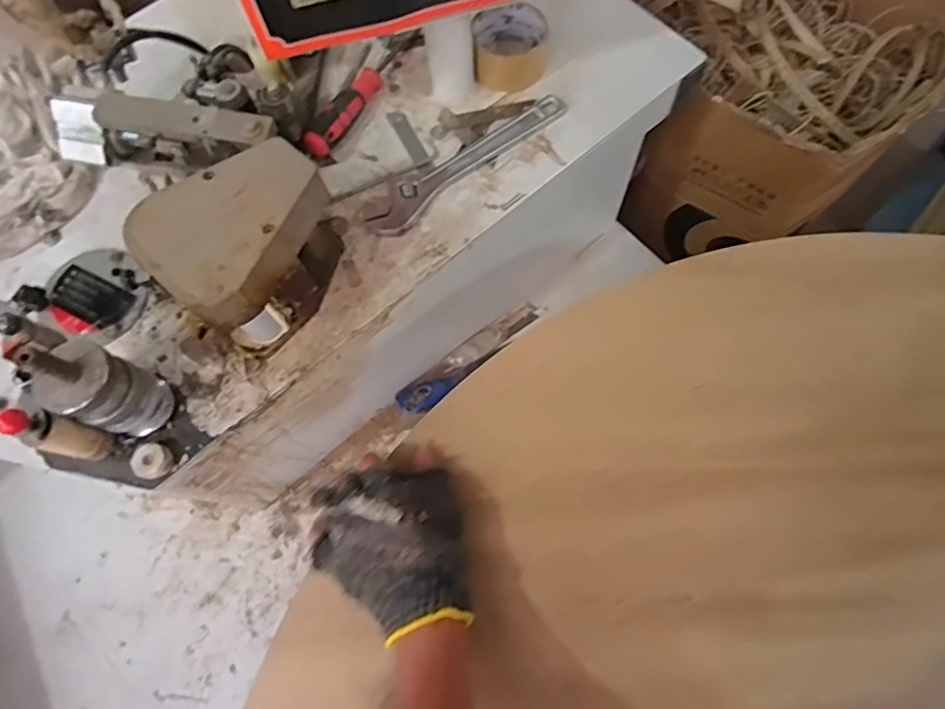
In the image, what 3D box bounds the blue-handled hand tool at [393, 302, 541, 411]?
[{"bbox_3d":[-0.002,0.002,0.781,0.232,0.023,0.040,-39,73,-11],"label":"blue-handled hand tool"}]

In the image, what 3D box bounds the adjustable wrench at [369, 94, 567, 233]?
[{"bbox_3d":[-0.002,-0.203,0.594,0.242,0.015,0.044,-38,73,-11],"label":"adjustable wrench"}]

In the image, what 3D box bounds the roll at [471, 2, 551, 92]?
[{"bbox_3d":[0.043,-0.337,0.628,0.082,0.055,0.095,1,70,3],"label":"roll"}]

